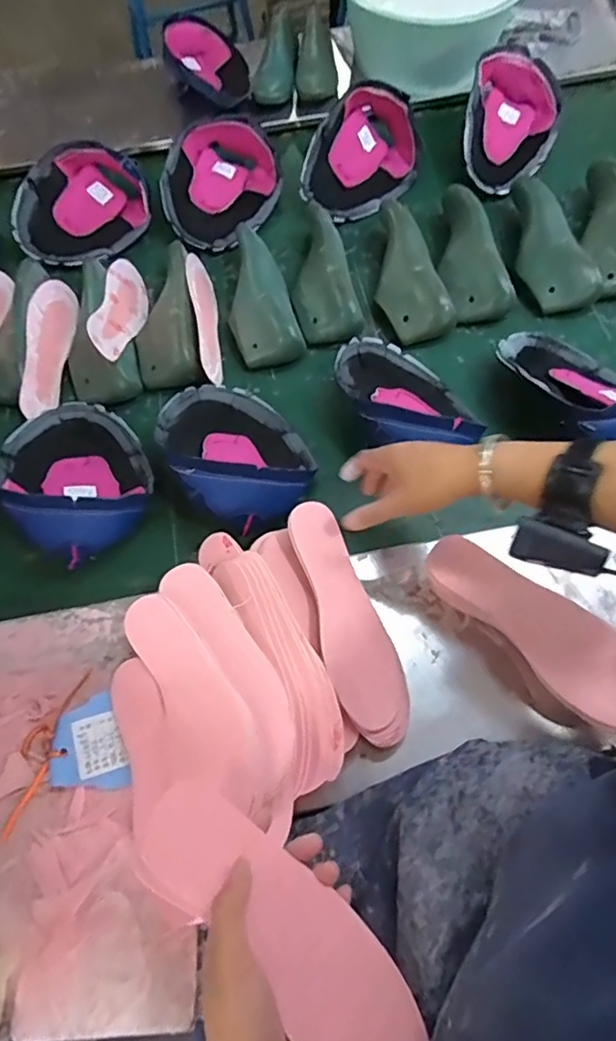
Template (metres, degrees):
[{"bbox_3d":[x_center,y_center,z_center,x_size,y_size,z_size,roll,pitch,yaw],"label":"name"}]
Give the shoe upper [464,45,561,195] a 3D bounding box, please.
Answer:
[{"bbox_3d":[0.316,-0.617,0.865,0.139,0.100,0.183,17,66,3],"label":"shoe upper"}]

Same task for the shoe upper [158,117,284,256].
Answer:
[{"bbox_3d":[-0.133,-0.513,0.850,0.156,0.079,0.202,16,66,3],"label":"shoe upper"}]

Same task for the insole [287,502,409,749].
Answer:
[{"bbox_3d":[0.035,0.096,0.544,0.089,0.014,0.233,-19,78,-42],"label":"insole"}]

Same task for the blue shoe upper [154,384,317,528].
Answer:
[{"bbox_3d":[-0.088,-0.094,0.653,0.154,0.079,0.203,-32,72,-17],"label":"blue shoe upper"}]

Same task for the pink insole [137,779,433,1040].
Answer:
[{"bbox_3d":[-0.020,0.260,0.365,0.224,0.011,0.073,35,39,26],"label":"pink insole"}]

